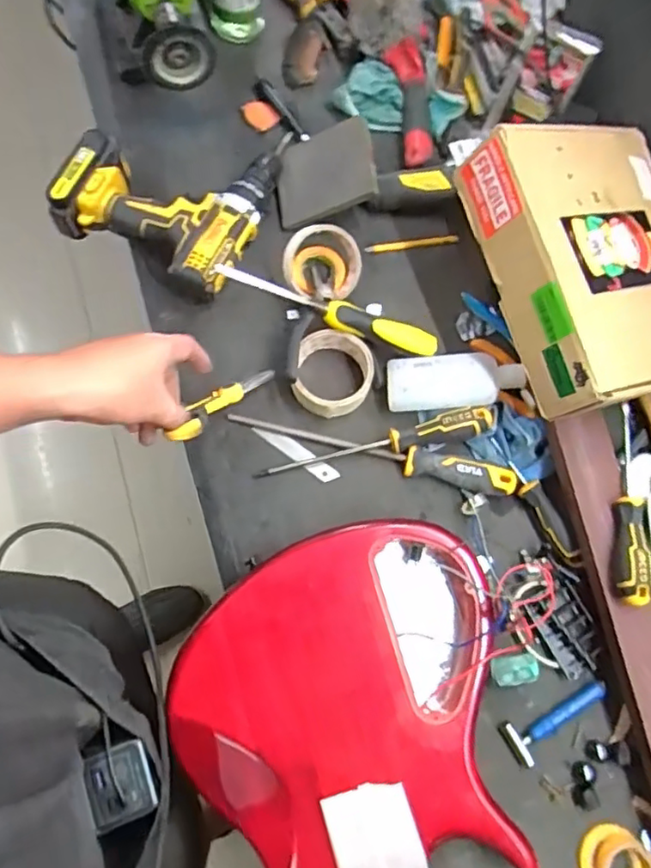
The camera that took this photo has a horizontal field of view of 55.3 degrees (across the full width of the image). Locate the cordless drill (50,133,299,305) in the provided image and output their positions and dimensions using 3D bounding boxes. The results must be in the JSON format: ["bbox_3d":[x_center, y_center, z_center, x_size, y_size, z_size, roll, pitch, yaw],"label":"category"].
[{"bbox_3d":[-0.168,-0.286,0.711,0.206,0.083,0.229,20,76,4],"label":"cordless drill"}]

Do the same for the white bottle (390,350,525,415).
[{"bbox_3d":[0.137,-0.058,0.660,0.139,0.028,0.061,-4,76,-2],"label":"white bottle"}]

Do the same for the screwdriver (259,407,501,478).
[{"bbox_3d":[0.053,0.011,0.654,0.247,0.038,0.026,-12,76,-4],"label":"screwdriver"}]

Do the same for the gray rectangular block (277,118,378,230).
[{"bbox_3d":[-0.003,-0.299,0.715,0.118,0.013,0.102,-12,76,26],"label":"gray rectangular block"}]

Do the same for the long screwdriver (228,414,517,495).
[{"bbox_3d":[0.048,0.021,0.659,0.305,0.027,0.029,12,76,2],"label":"long screwdriver"}]

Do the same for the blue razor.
[{"bbox_3d":[0.221,0.270,0.605,0.111,0.015,0.041,-37,79,-9],"label":"blue razor"}]

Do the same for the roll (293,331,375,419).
[{"bbox_3d":[0.010,-0.064,0.673,0.081,0.046,0.086,0,76,-1],"label":"roll"}]

